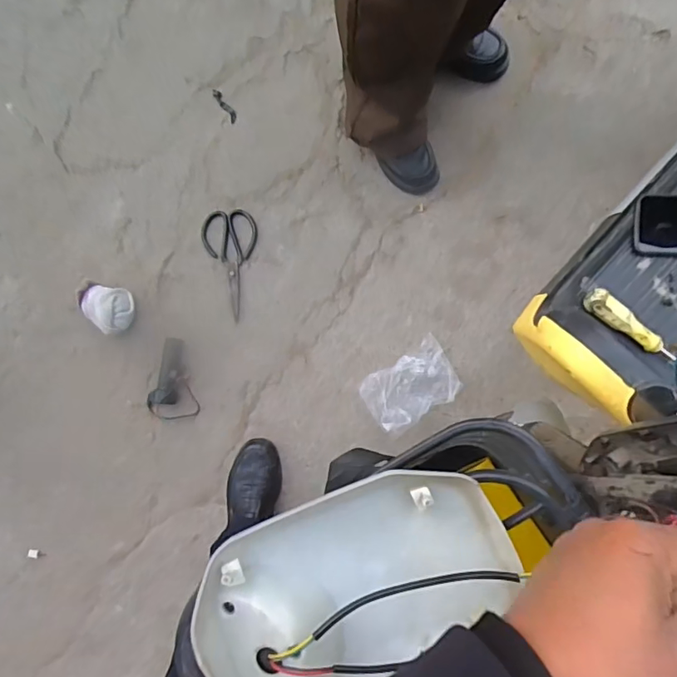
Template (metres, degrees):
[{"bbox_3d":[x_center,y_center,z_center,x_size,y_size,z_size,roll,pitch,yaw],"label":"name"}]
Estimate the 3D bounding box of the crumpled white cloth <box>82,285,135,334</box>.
[{"bbox_3d":[-0.468,-0.059,1.042,0.105,0.058,0.098,7,89,6],"label":"crumpled white cloth"}]

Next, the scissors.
[{"bbox_3d":[-0.210,-0.153,1.038,0.112,0.005,0.219,-12,87,5],"label":"scissors"}]

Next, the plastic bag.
[{"bbox_3d":[0.141,0.094,0.985,0.174,0.052,0.121,-33,86,4],"label":"plastic bag"}]

